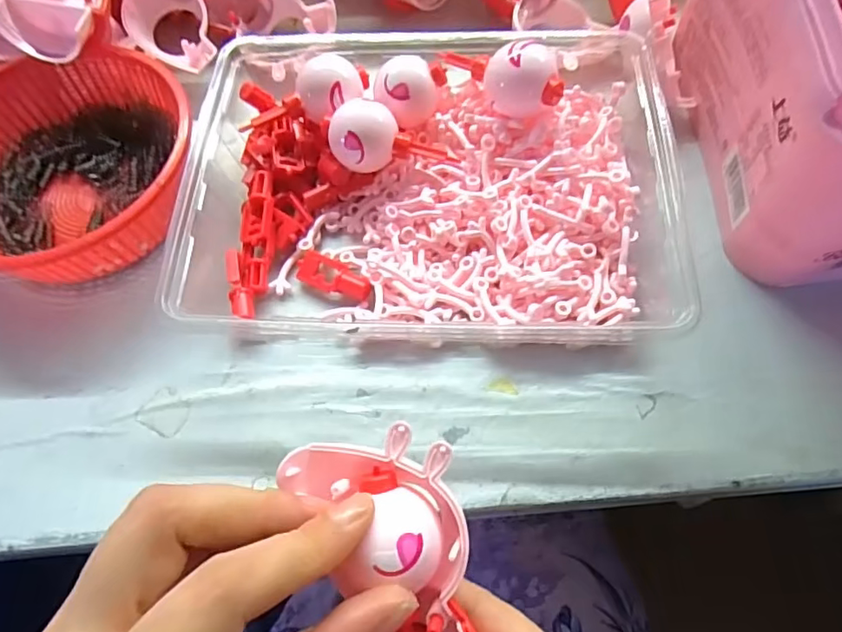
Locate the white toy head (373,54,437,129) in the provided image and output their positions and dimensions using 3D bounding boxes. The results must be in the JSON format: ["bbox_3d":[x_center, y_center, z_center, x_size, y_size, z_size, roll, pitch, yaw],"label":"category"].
[{"bbox_3d":[-0.007,-0.113,0.282,0.030,0.024,0.031,-6,64,0],"label":"white toy head"}]

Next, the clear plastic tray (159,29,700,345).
[{"bbox_3d":[0.002,-0.075,0.270,0.240,0.039,0.179,-1,71,2],"label":"clear plastic tray"}]

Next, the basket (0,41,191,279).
[{"bbox_3d":[-0.183,-0.079,0.286,0.132,0.048,0.137,-1,65,2],"label":"basket"}]

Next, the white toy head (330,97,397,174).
[{"bbox_3d":[-0.028,-0.086,0.274,0.033,0.033,0.030,-10,65,-2],"label":"white toy head"}]

